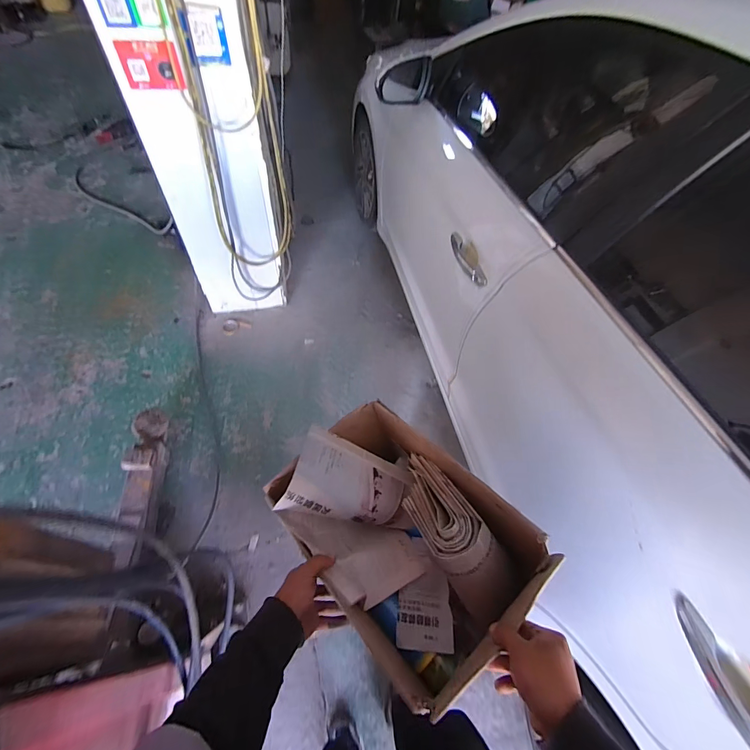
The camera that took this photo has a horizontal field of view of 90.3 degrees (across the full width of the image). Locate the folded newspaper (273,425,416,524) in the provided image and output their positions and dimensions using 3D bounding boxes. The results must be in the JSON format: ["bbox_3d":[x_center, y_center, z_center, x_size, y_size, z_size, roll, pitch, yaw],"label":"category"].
[{"bbox_3d":[-0.049,0.212,0.710,0.227,0.050,0.161,31,50,-18],"label":"folded newspaper"}]

